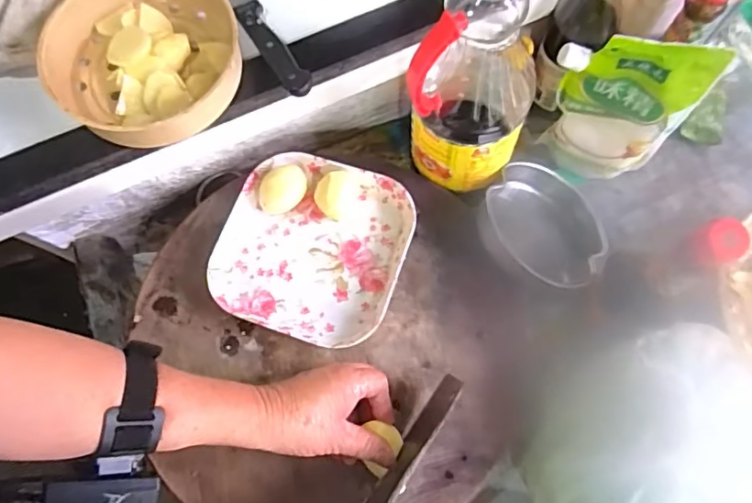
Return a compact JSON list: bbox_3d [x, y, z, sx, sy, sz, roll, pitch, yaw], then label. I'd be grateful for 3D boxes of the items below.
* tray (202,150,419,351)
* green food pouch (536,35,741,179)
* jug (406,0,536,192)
[{"bbox_3d":[-0.062,-0.005,0.533,0.171,0.032,0.175,18,75,6],"label":"tray"},{"bbox_3d":[0.241,-0.133,0.543,0.113,0.180,0.047,9,73,5],"label":"green food pouch"},{"bbox_3d":[0.086,-0.151,0.480,0.103,0.257,0.112,8,73,5],"label":"jug"}]

